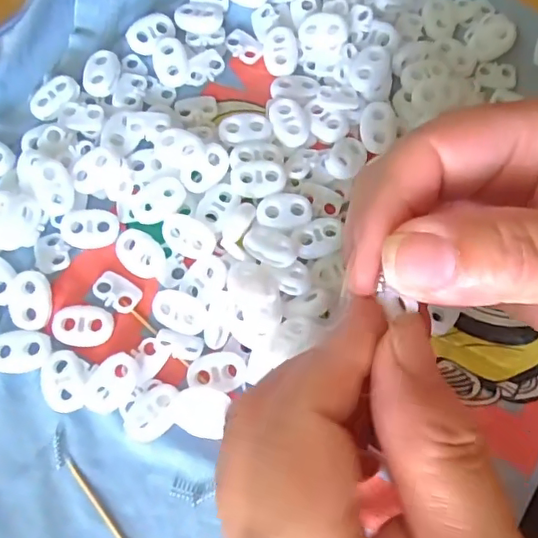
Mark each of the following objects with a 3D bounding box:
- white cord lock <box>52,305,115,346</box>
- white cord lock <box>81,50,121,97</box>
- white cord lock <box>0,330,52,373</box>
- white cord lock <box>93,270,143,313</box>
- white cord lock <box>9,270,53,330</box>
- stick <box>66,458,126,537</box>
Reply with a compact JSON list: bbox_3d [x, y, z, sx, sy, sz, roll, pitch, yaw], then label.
[{"bbox_3d":[-0.071,0.021,0.212,0.021,0.004,0.015,8,72,1],"label":"white cord lock"},{"bbox_3d":[-0.073,-0.085,0.244,0.015,0.005,0.021,-3,73,-2],"label":"white cord lock"},{"bbox_3d":[-0.094,0.030,0.208,0.023,0.004,0.015,-3,73,-2],"label":"white cord lock"},{"bbox_3d":[-0.060,0.008,0.218,0.019,0.004,0.012,30,74,8],"label":"white cord lock"},{"bbox_3d":[-0.091,0.012,0.213,0.015,0.005,0.021,-9,73,-4],"label":"white cord lock"},{"bbox_3d":[-0.054,0.091,0.195,0.004,0.004,0.058,-38,77,-12],"label":"stick"}]

